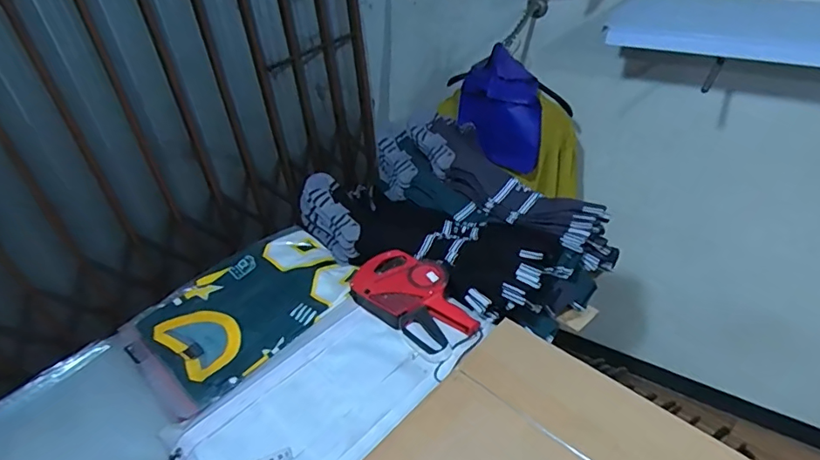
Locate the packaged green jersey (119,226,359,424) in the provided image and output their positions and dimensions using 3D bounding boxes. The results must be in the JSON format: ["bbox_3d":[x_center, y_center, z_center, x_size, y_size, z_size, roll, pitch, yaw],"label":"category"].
[{"bbox_3d":[-0.302,0.139,0.958,0.289,0.033,0.383,28,49,36],"label":"packaged green jersey"}]

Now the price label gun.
[{"bbox_3d":[0.013,0.112,0.875,0.135,0.050,0.218,-33,45,-30],"label":"price label gun"}]

